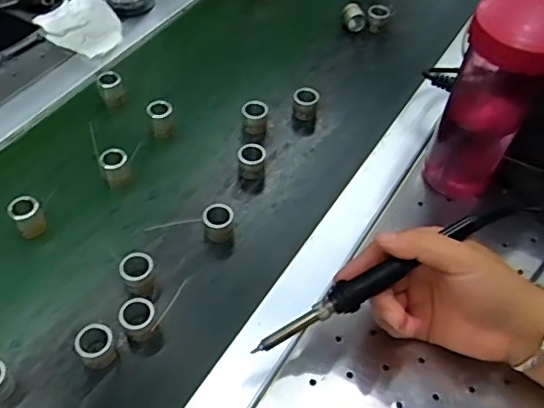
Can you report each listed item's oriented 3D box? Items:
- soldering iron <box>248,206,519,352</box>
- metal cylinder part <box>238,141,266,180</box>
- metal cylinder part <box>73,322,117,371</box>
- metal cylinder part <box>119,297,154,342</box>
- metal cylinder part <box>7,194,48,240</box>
[{"bbox_3d":[0.080,0.046,0.380,0.201,0.016,0.018,-28,55,-8],"label":"soldering iron"},{"bbox_3d":[-0.019,-0.039,0.527,0.024,0.027,0.027,2,50,0],"label":"metal cylinder part"},{"bbox_3d":[-0.127,0.103,0.405,0.026,0.023,0.024,1,50,-1],"label":"metal cylinder part"},{"bbox_3d":[-0.099,0.086,0.419,0.024,0.025,0.022,1,50,-1],"label":"metal cylinder part"},{"bbox_3d":[-0.204,0.011,0.470,0.024,0.031,0.022,-26,55,-22],"label":"metal cylinder part"}]

